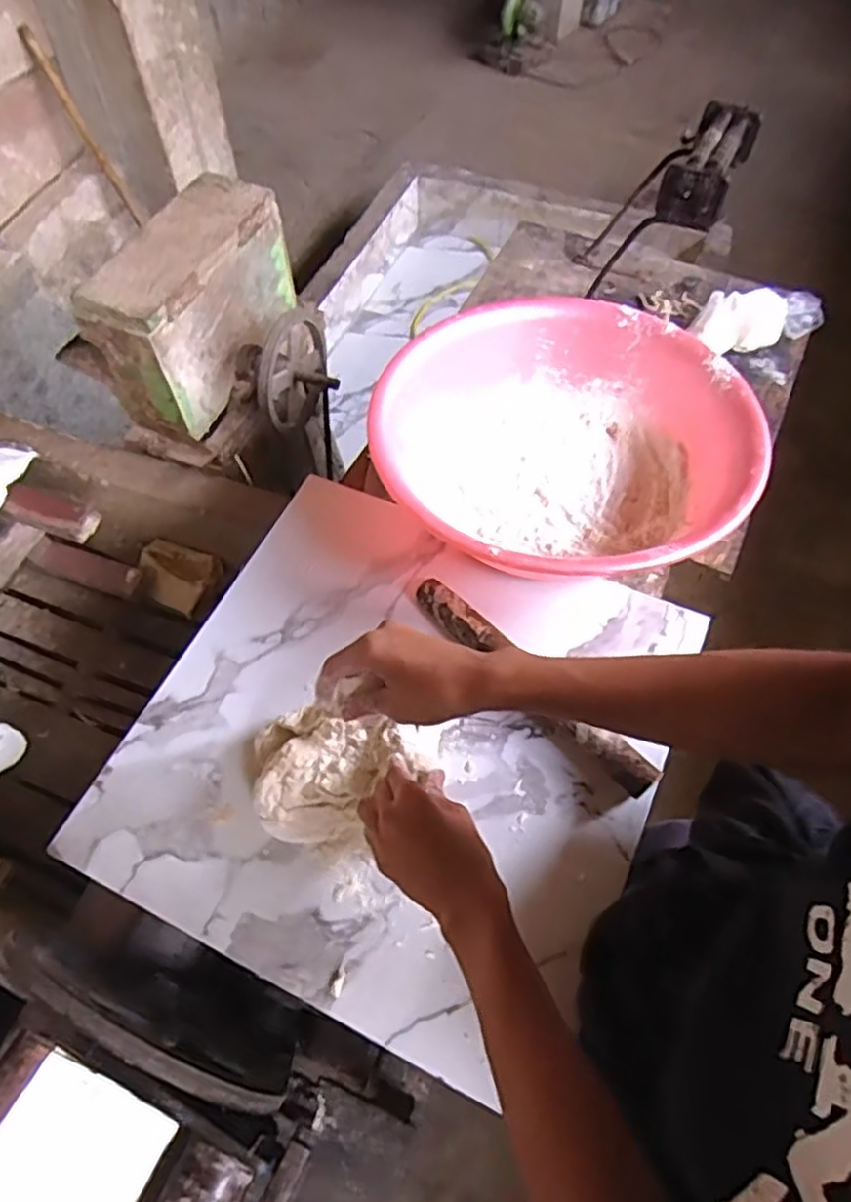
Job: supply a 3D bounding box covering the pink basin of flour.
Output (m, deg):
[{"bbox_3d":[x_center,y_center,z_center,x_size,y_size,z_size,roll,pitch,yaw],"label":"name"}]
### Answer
[{"bbox_3d":[0.163,-0.175,0.807,0.381,0.127,0.404,-2,58,4],"label":"pink basin of flour"}]

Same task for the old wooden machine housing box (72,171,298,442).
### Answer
[{"bbox_3d":[-0.361,-0.468,1.116,0.144,0.227,0.344,16,61,15],"label":"old wooden machine housing box"}]

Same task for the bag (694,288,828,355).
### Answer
[{"bbox_3d":[0.446,-0.377,0.940,0.209,0.074,0.044,-14,56,-24],"label":"bag"}]

